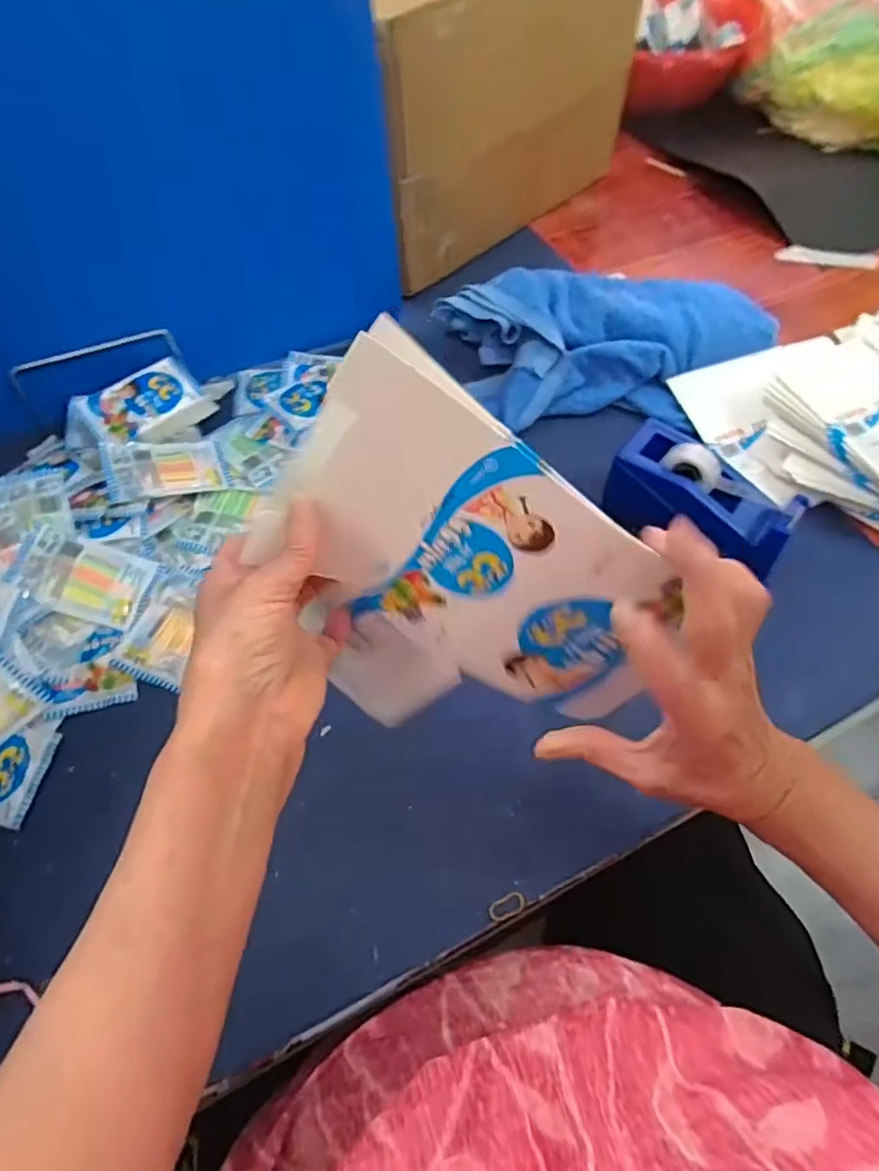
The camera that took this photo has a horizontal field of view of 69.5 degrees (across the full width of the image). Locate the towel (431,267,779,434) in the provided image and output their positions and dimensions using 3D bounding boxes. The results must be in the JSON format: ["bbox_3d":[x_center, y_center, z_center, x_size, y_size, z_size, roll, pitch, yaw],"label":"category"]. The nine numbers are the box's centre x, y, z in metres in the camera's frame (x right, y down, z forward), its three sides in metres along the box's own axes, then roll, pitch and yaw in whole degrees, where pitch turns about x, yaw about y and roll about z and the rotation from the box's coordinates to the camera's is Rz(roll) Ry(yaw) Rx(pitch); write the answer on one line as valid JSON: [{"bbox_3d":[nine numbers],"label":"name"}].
[{"bbox_3d":[0.176,-0.246,0.653,0.326,0.070,0.196,-3,59,1],"label":"towel"}]

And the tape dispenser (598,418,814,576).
[{"bbox_3d":[0.214,-0.069,0.520,0.149,0.066,0.073,37,67,22],"label":"tape dispenser"}]

